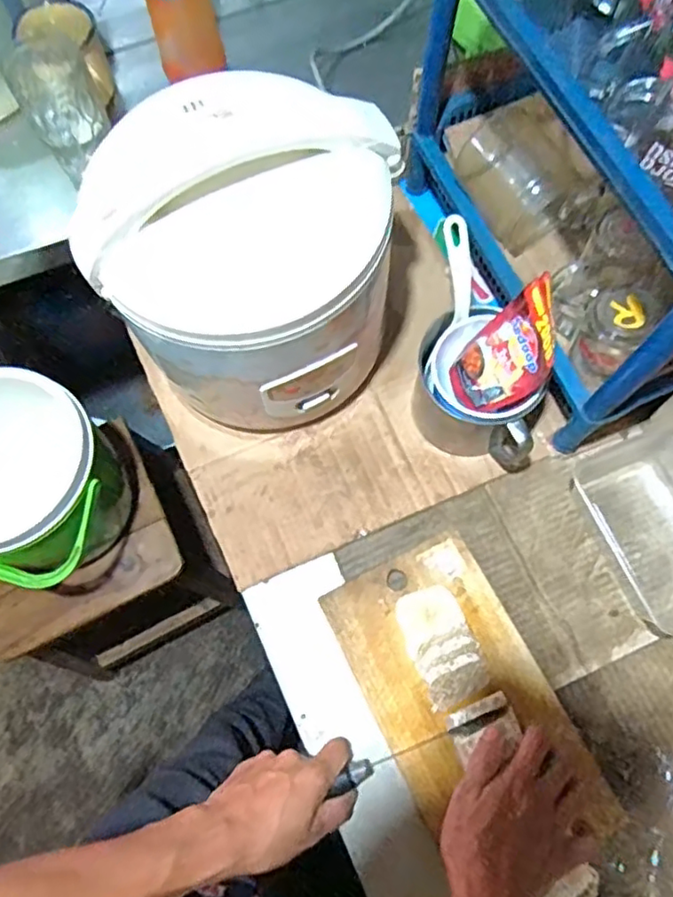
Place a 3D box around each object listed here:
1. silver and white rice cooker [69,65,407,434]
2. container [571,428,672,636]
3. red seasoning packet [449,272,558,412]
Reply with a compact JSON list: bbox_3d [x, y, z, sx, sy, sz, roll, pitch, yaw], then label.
[{"bbox_3d":[-0.072,-0.160,0.578,0.235,0.234,0.224,22,73,9],"label":"silver and white rice cooker"},{"bbox_3d":[0.322,0.074,0.606,0.118,0.059,0.187,-20,71,-5],"label":"container"},{"bbox_3d":[0.157,-0.089,0.573,0.017,0.120,0.082,8,49,-42],"label":"red seasoning packet"}]

